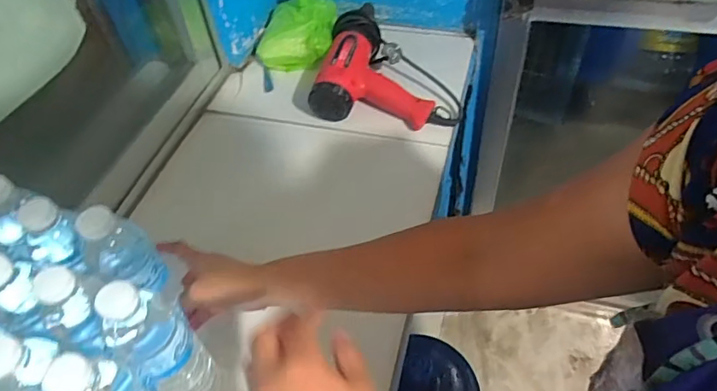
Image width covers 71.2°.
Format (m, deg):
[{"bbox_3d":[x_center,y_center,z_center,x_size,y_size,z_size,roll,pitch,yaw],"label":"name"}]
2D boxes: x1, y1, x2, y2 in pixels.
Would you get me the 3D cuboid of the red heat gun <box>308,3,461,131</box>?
[{"bbox_3d":[0.050,-0.215,0.837,0.235,0.103,0.209,2,50,7],"label":"red heat gun"}]

